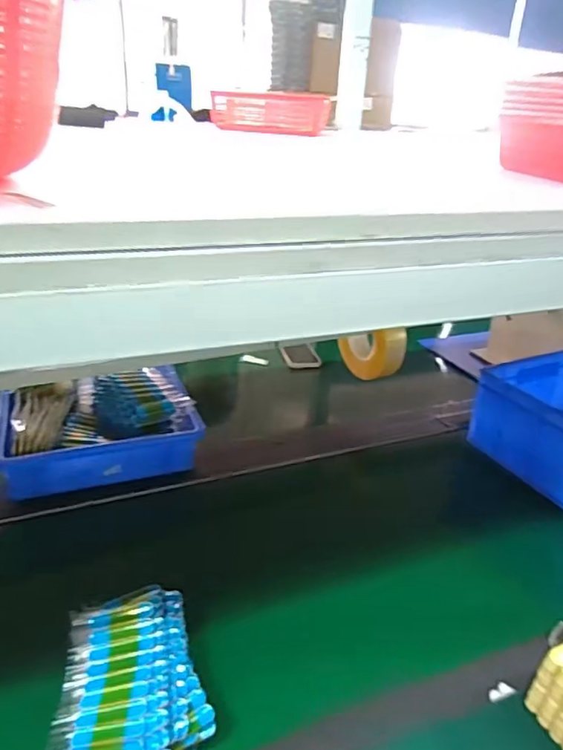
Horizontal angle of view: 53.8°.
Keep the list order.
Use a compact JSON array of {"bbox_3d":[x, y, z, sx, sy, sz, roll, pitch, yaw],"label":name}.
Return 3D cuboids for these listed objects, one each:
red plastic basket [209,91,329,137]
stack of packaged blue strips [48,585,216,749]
[{"bbox_3d":[-0.024,-0.486,1.028,0.206,0.064,0.153,1,27,-6],"label":"red plastic basket"},{"bbox_3d":[-0.139,0.300,0.528,0.135,0.076,0.180,-1,27,-9],"label":"stack of packaged blue strips"}]

